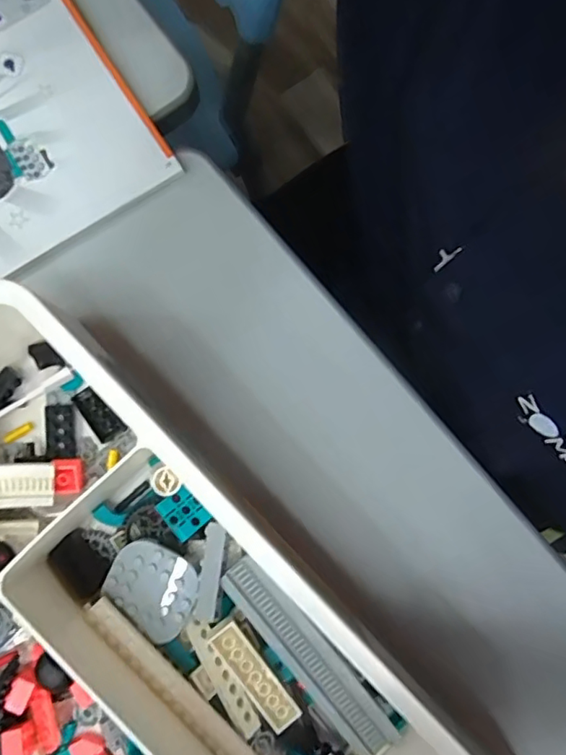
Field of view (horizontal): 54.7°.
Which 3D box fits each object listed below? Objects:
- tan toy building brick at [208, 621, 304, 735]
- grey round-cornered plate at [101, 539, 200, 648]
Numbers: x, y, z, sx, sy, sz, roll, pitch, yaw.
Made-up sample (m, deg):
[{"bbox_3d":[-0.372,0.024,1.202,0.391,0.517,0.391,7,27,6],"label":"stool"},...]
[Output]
[{"bbox_3d":[-0.015,0.157,0.288,0.016,0.009,0.063,-36,97,-12],"label":"tan toy building brick"},{"bbox_3d":[-0.067,0.109,0.285,0.049,0.004,0.041,43,91,5],"label":"grey round-cornered plate"}]

